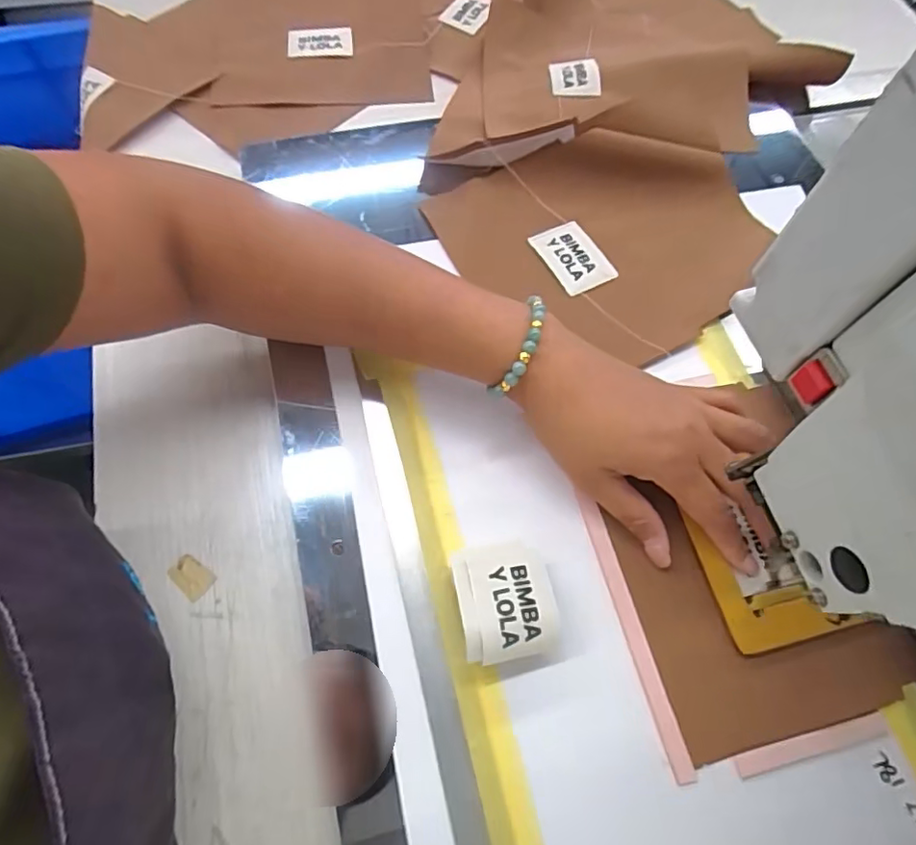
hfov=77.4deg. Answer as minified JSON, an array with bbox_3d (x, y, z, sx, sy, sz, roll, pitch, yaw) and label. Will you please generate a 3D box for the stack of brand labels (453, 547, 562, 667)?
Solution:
[{"bbox_3d":[0.025,0.095,0.297,0.048,0.028,0.053,-9,67,-7],"label":"stack of brand labels"}]

